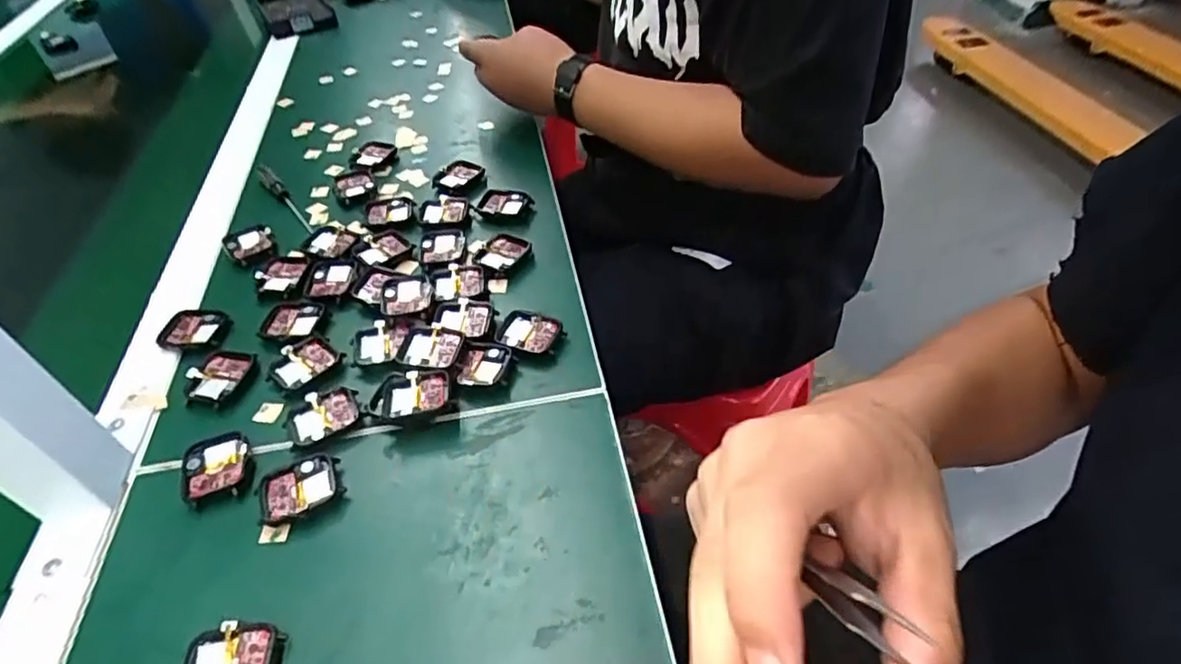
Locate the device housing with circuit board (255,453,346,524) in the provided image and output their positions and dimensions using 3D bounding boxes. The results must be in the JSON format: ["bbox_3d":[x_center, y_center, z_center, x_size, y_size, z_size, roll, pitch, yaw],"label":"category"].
[{"bbox_3d":[-0.172,0.094,0.374,0.047,0.011,0.039,-21,48,-15],"label":"device housing with circuit board"}]

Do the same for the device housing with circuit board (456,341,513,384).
[{"bbox_3d":[-0.075,0.023,0.433,0.033,0.009,0.037,10,47,14],"label":"device housing with circuit board"}]

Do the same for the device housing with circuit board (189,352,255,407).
[{"bbox_3d":[-0.258,0.030,0.437,0.035,0.007,0.043,11,48,15],"label":"device housing with circuit board"}]

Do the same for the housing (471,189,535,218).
[{"bbox_3d":[-0.081,-0.115,0.573,0.051,0.010,0.036,12,48,15],"label":"housing"}]

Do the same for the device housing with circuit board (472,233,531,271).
[{"bbox_3d":[-0.073,-0.064,0.522,0.036,0.009,0.043,26,53,26],"label":"device housing with circuit board"}]

